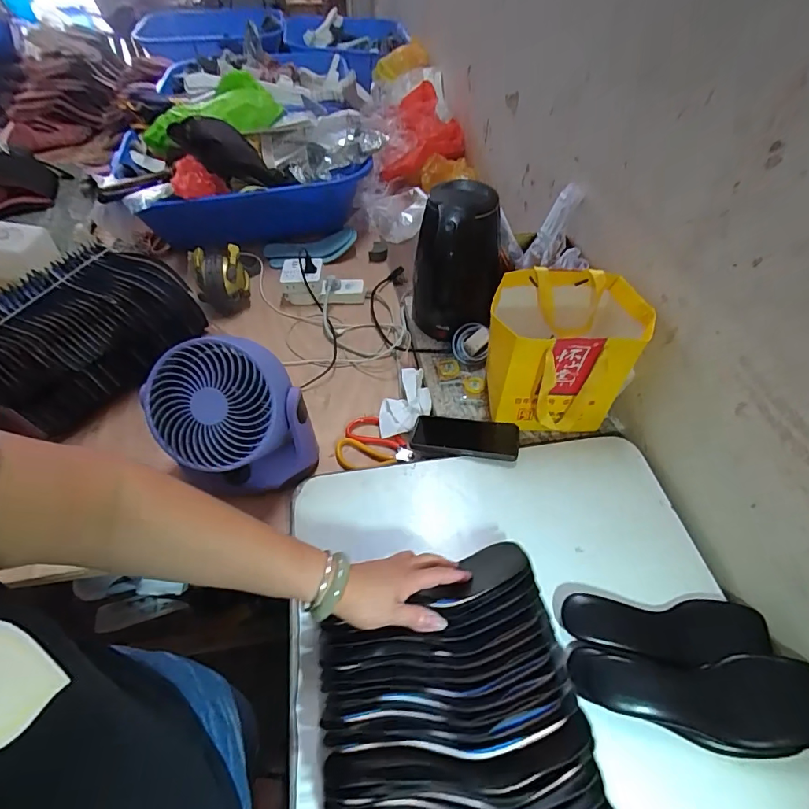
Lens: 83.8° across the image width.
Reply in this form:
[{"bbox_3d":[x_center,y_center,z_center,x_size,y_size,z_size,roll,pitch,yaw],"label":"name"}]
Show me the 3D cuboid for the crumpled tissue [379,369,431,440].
[{"bbox_3d":[0.000,-0.007,0.771,0.088,0.035,0.121,-3,49,2],"label":"crumpled tissue"}]

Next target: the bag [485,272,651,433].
[{"bbox_3d":[0.237,-0.080,0.685,0.206,0.180,0.160,8,50,11],"label":"bag"}]

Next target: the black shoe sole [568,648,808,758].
[{"bbox_3d":[0.294,0.301,0.459,0.230,0.045,0.079,1,49,5],"label":"black shoe sole"}]

